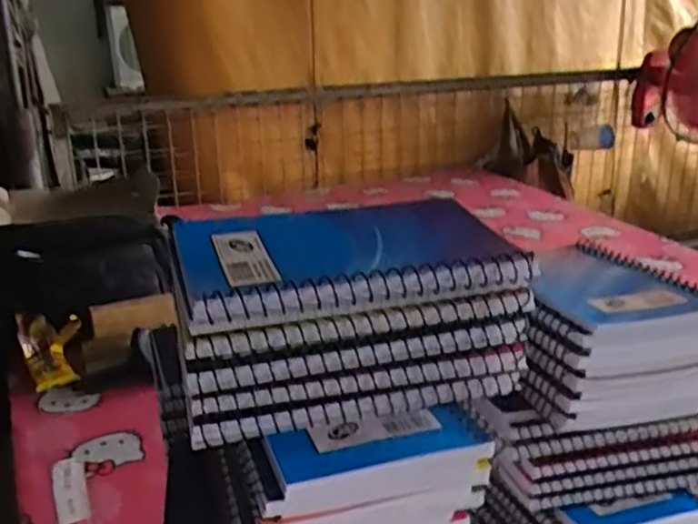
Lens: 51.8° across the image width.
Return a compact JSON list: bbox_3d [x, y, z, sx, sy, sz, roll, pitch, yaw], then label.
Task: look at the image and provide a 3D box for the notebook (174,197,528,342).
[{"bbox_3d":[-0.003,-0.004,0.289,0.131,0.015,0.082,-7,22,-16],"label":"notebook"}]

